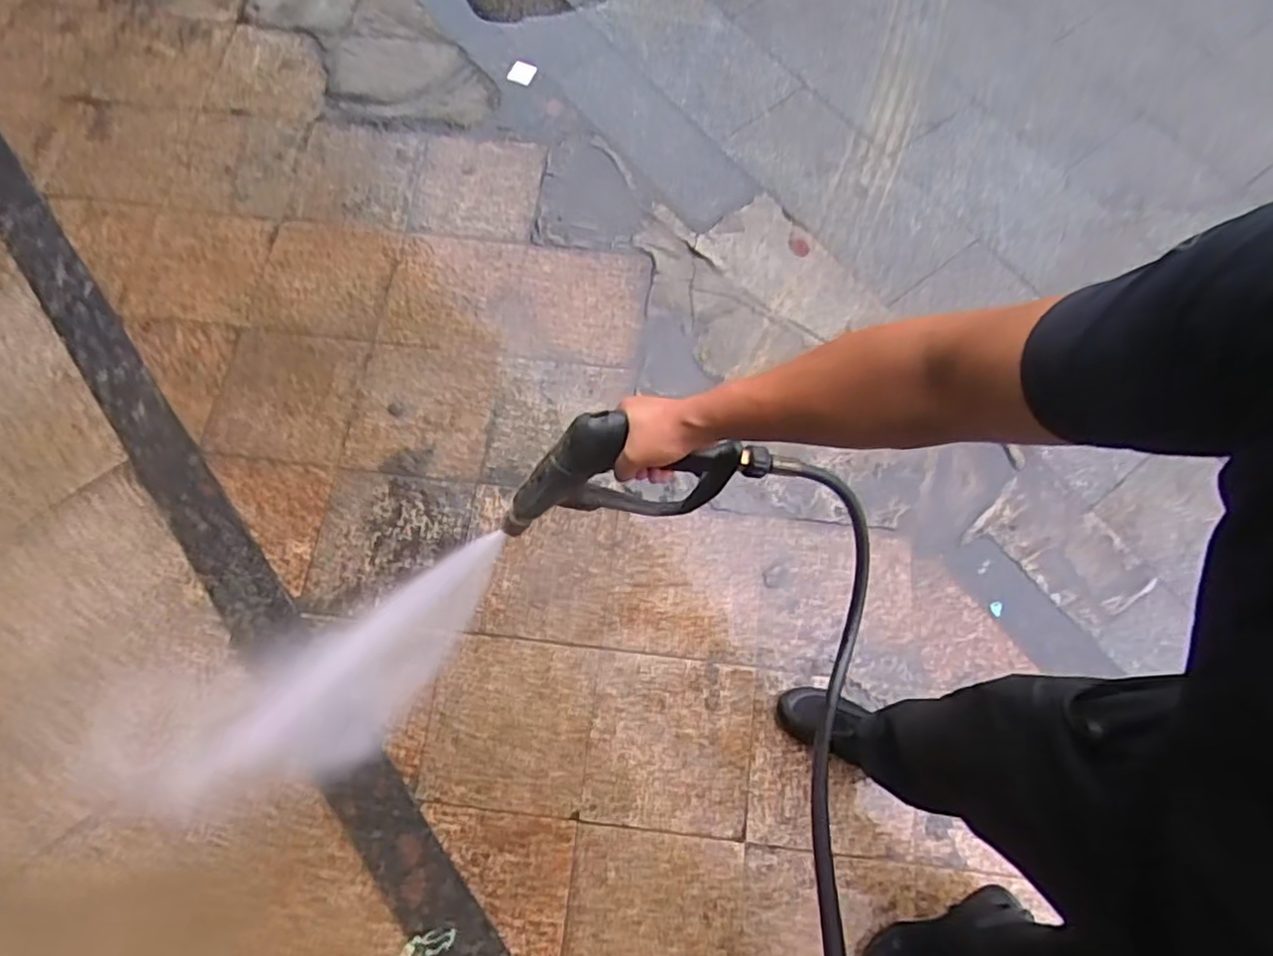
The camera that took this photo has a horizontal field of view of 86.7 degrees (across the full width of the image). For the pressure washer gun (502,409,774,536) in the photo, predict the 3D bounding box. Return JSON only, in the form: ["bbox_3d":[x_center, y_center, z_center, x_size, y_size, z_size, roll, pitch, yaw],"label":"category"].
[{"bbox_3d":[-0.006,-0.008,0.702,0.276,0.164,0.047,-8,52,-2],"label":"pressure washer gun"}]

